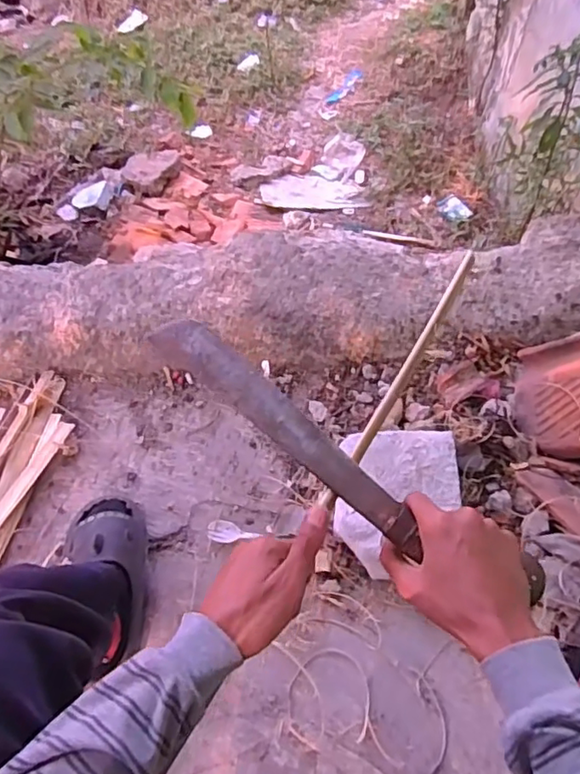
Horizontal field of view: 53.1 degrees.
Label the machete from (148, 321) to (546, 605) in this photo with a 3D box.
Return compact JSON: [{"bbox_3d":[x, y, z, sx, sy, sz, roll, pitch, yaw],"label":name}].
[{"bbox_3d":[0.043,0.062,0.517,0.396,0.018,0.057,39,68,8],"label":"machete"}]

